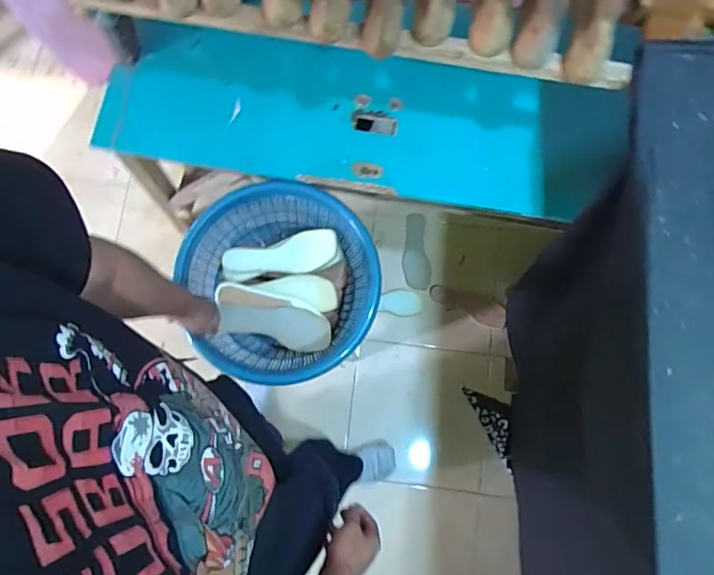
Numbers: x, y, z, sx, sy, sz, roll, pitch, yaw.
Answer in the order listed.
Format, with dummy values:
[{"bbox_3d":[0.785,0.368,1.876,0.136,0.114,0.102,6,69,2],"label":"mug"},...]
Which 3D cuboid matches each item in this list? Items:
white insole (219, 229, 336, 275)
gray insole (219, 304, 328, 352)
[{"bbox_3d":[-0.162,-0.070,1.046,0.239,0.024,0.080,-7,79,-2],"label":"white insole"},{"bbox_3d":[-0.172,0.080,1.054,0.232,0.015,0.087,9,79,3],"label":"gray insole"}]

